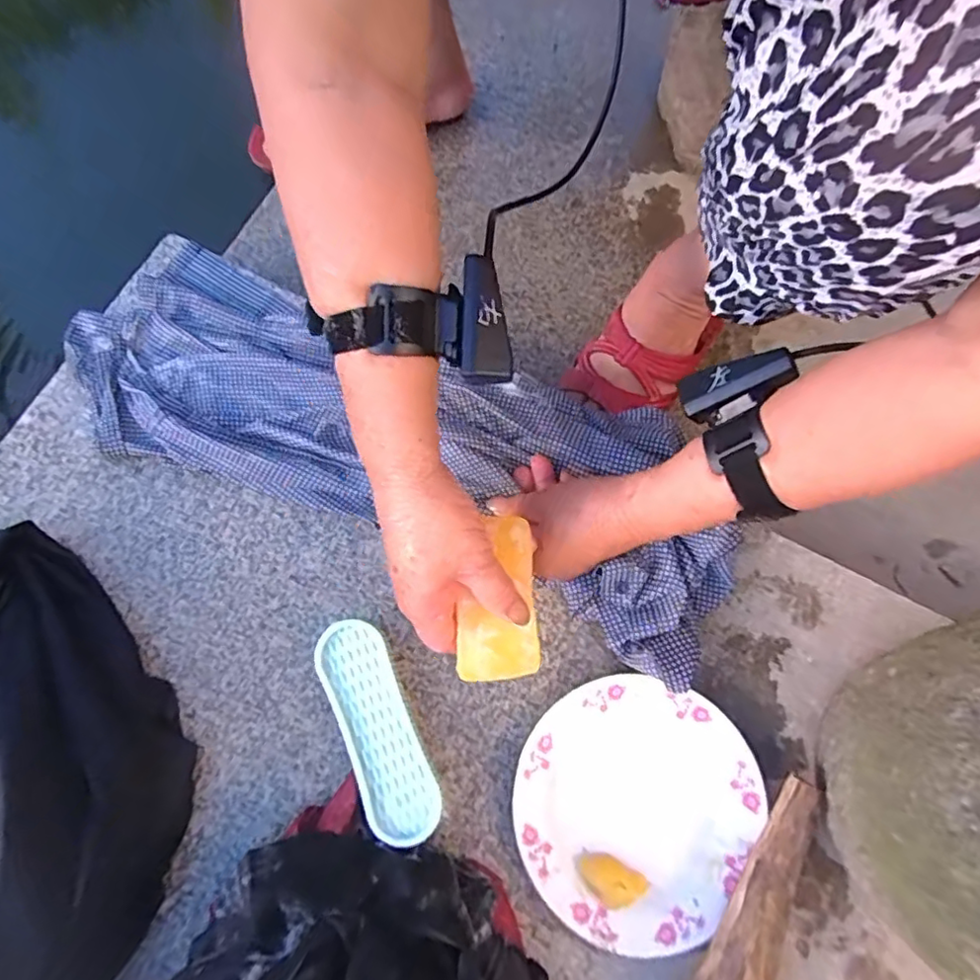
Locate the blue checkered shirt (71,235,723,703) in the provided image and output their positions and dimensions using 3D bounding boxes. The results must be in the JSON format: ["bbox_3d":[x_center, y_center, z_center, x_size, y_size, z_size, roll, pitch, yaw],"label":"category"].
[{"bbox_3d":[-0.079,-0.048,0.490,0.560,0.042,0.185,23,76,9],"label":"blue checkered shirt"}]

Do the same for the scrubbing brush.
[{"bbox_3d":[-0.079,0.169,0.434,0.047,0.037,0.149,-22,78,-7],"label":"scrubbing brush"}]

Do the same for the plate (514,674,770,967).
[{"bbox_3d":[0.101,0.223,0.431,0.161,0.020,0.167,0,75,0],"label":"plate"}]

